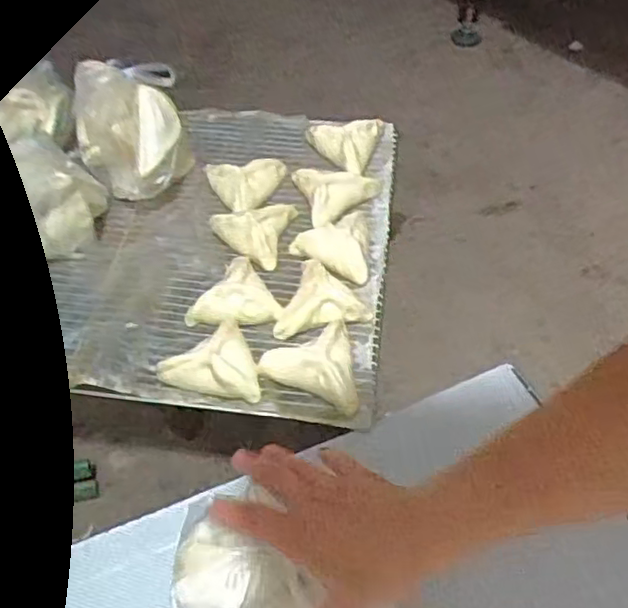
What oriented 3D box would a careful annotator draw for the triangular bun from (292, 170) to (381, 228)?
[{"bbox_3d":[0.029,-0.160,0.891,0.095,0.046,0.075,-22,53,-19],"label":"triangular bun"}]

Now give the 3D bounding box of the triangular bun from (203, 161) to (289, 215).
[{"bbox_3d":[-0.104,-0.167,0.901,0.118,0.048,0.075,12,50,10],"label":"triangular bun"}]

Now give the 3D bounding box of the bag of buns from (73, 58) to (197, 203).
[{"bbox_3d":[-0.247,-0.230,0.901,0.141,0.134,0.164,-16,50,-11],"label":"bag of buns"}]

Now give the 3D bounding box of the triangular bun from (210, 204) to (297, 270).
[{"bbox_3d":[-0.084,-0.097,0.840,0.097,0.036,0.102,11,49,8],"label":"triangular bun"}]

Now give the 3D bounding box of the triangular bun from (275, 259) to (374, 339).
[{"bbox_3d":[0.003,-0.010,0.760,0.110,0.039,0.081,-10,50,-10],"label":"triangular bun"}]

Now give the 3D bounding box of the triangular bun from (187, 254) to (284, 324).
[{"bbox_3d":[-0.093,0.001,0.746,0.089,0.050,0.077,-28,55,-23],"label":"triangular bun"}]

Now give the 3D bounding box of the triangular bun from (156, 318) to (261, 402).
[{"bbox_3d":[-0.101,0.072,0.679,0.093,0.053,0.083,-24,53,-21],"label":"triangular bun"}]

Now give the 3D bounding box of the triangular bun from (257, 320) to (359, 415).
[{"bbox_3d":[-0.006,0.065,0.686,0.096,0.047,0.105,-6,49,-6],"label":"triangular bun"}]

